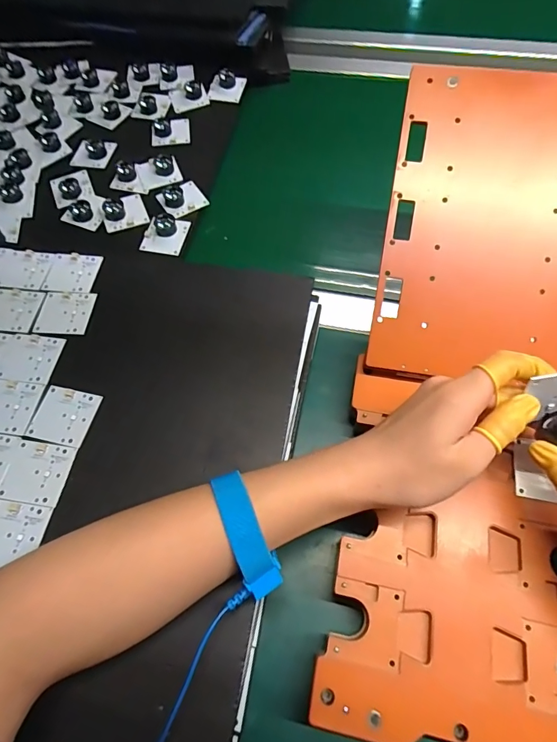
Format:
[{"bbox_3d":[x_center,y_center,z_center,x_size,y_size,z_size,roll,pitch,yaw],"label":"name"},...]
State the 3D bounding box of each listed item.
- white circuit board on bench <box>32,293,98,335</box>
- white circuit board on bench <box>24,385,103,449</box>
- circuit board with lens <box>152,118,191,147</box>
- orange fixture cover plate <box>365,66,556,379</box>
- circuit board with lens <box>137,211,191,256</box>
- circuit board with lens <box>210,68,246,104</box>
[{"bbox_3d":[-0.194,-0.052,0.367,0.047,0.009,0.047,-1,62,2],"label":"white circuit board on bench"},{"bbox_3d":[-0.168,0.035,0.318,0.045,0.004,0.043,11,64,8],"label":"white circuit board on bench"},{"bbox_3d":[-0.137,-0.307,0.515,0.047,0.024,0.048,-8,62,-1],"label":"circuit board with lens"},{"bbox_3d":[0.163,-0.106,0.306,0.157,0.004,0.227,9,93,7],"label":"orange fixture cover plate"},{"bbox_3d":[-0.125,-0.150,0.439,0.044,0.015,0.048,3,63,5],"label":"circuit board with lens"},{"bbox_3d":[-0.070,-0.384,0.543,0.044,0.028,0.045,9,63,7],"label":"circuit board with lens"}]

